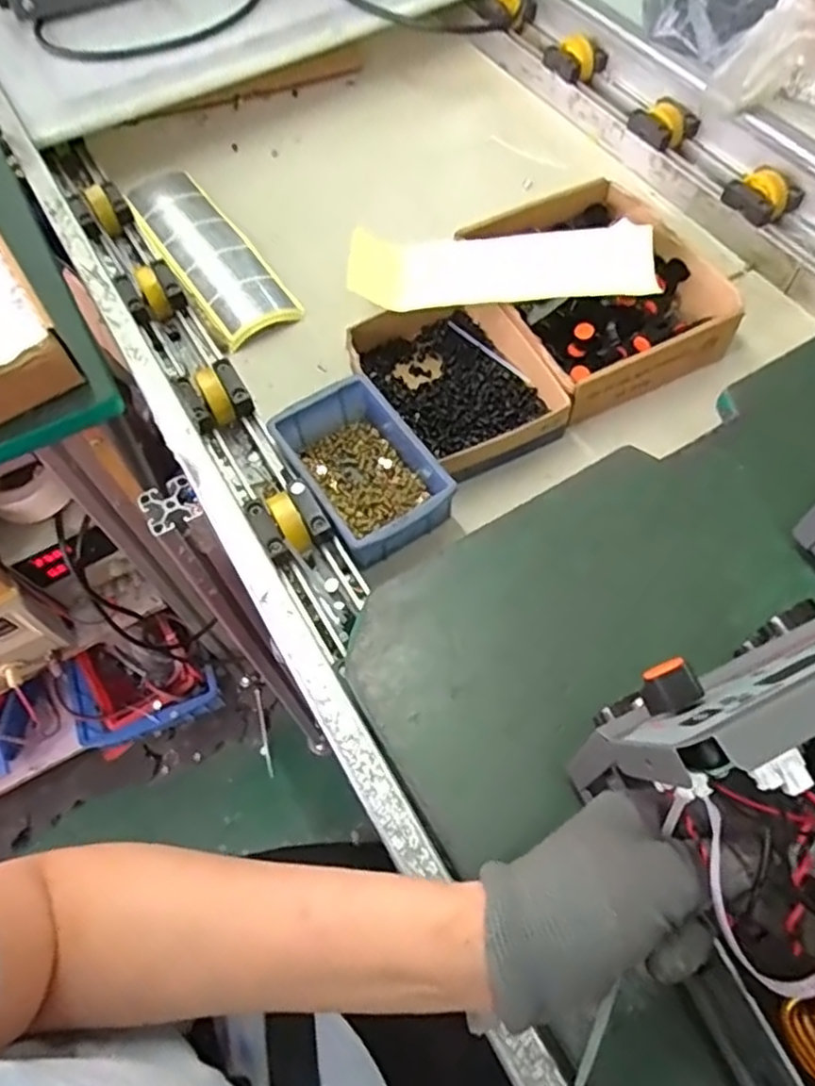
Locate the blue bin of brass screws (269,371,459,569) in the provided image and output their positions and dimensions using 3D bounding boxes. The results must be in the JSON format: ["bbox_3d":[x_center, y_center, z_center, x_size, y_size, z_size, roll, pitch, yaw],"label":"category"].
[{"bbox_3d":[-0.034,-0.061,0.548,0.099,0.058,0.146,-31,65,-13],"label":"blue bin of brass screws"}]

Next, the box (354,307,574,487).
[{"bbox_3d":[0.043,-0.143,0.588,0.139,0.041,0.175,-26,64,-10],"label":"box"}]

